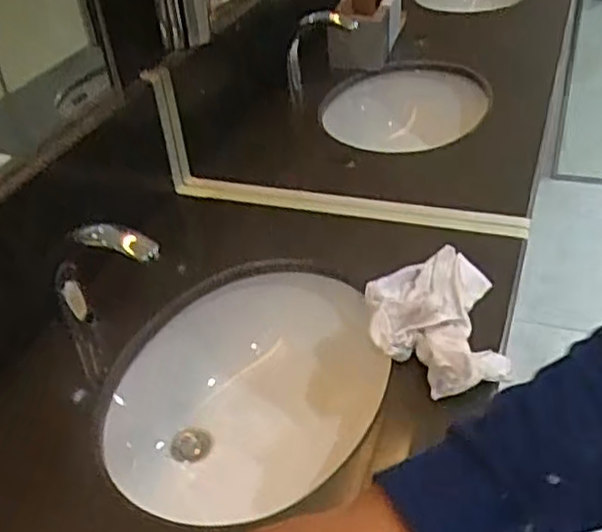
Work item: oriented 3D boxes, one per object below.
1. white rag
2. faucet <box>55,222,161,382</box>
[{"bbox_3d":[0.167,0.057,0.870,0.164,0.050,0.248,-3,36,4],"label":"white rag"},{"bbox_3d":[-0.232,0.050,0.864,0.154,0.206,0.068,12,40,23],"label":"faucet"}]

